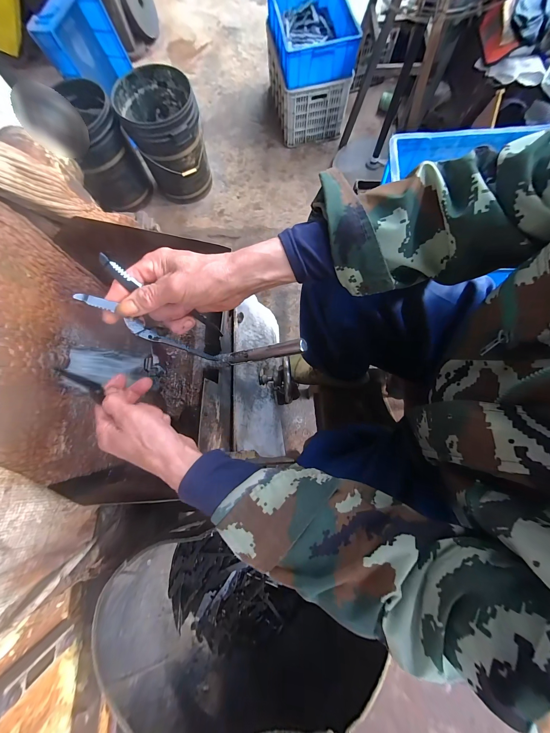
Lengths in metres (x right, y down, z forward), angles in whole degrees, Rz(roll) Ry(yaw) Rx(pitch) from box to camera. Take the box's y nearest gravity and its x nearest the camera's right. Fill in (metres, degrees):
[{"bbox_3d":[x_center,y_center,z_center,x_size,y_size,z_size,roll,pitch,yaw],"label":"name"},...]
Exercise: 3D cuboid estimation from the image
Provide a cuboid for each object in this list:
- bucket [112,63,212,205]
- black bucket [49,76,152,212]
[{"bbox_3d":[-0.541,-1.150,1.335,0.338,0.421,0.370,0,78,1],"label":"bucket"},{"bbox_3d":[-0.870,-1.072,1.310,0.299,0.373,0.353,-28,79,-5],"label":"black bucket"}]

